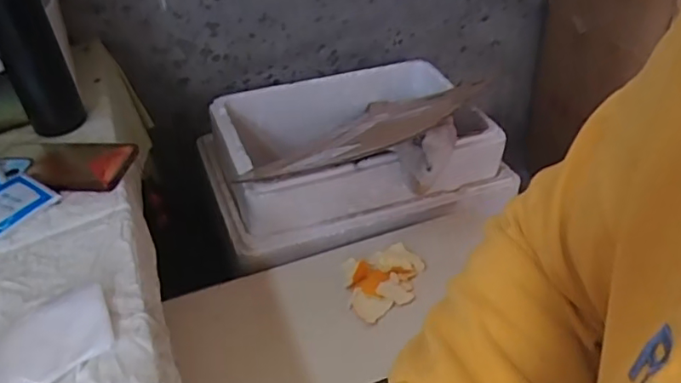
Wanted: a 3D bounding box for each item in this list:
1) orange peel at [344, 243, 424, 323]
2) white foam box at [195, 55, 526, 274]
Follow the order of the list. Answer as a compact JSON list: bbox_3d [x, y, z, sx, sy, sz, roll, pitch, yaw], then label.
[{"bbox_3d":[0.063,0.118,0.763,0.104,0.041,0.110,-4,40,3],"label":"orange peel"},{"bbox_3d":[0.023,-0.071,0.936,0.471,0.157,0.351,-15,41,-9],"label":"white foam box"}]

